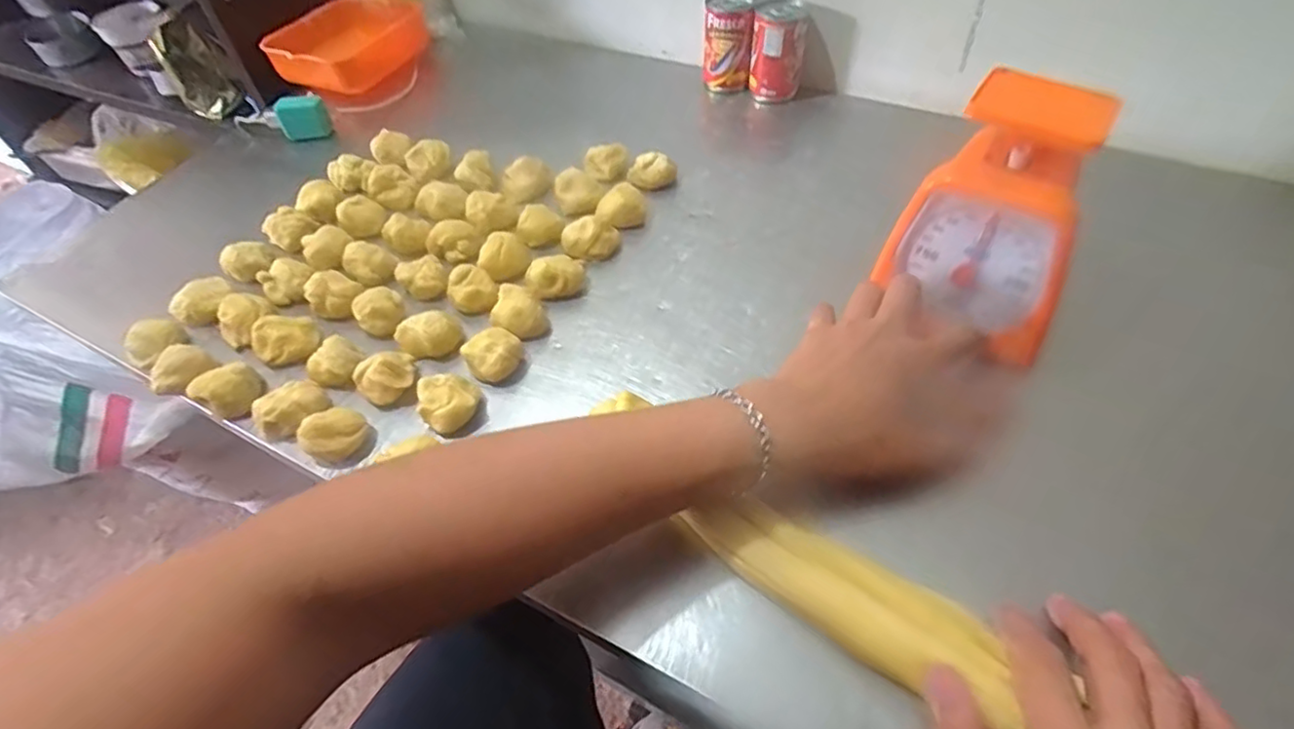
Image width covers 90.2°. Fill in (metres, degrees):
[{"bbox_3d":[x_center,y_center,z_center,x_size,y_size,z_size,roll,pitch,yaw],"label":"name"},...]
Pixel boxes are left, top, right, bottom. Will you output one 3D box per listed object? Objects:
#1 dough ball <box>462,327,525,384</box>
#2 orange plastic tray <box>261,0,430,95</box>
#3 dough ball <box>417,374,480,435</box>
[{"bbox_3d":[-0.113,-0.007,0.476,0.042,0.030,0.036,-20,51,-13],"label":"dough ball"},{"bbox_3d":[-0.353,-0.385,0.777,0.116,0.069,0.156,19,53,19],"label":"orange plastic tray"},{"bbox_3d":[-0.136,0.028,0.447,0.039,0.028,0.038,-2,50,2],"label":"dough ball"}]

